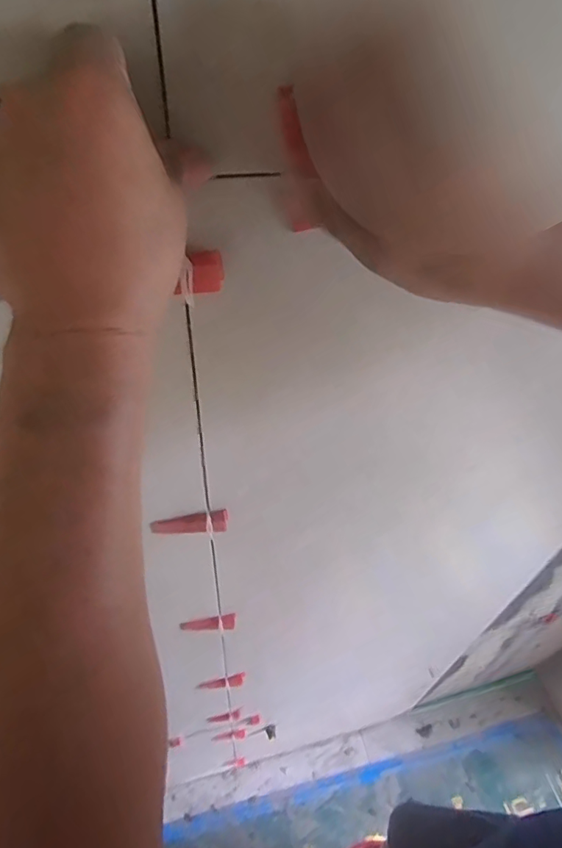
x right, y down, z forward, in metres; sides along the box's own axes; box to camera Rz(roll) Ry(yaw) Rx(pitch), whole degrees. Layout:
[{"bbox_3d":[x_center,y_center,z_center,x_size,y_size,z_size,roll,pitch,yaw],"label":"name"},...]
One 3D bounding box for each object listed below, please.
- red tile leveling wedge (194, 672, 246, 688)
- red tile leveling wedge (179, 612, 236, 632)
[{"bbox_3d":[-0.106,0.461,0.837,0.093,0.021,0.019,-17,45,12],"label":"red tile leveling wedge"},{"bbox_3d":[-0.097,0.271,0.634,0.074,0.015,0.022,2,44,-20],"label":"red tile leveling wedge"}]

